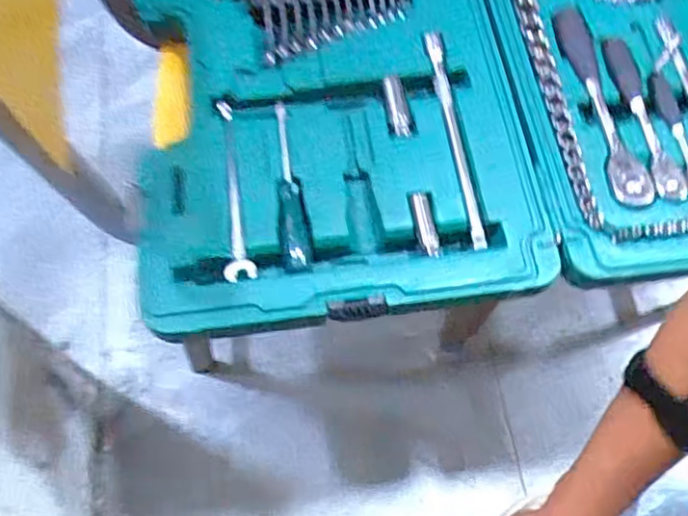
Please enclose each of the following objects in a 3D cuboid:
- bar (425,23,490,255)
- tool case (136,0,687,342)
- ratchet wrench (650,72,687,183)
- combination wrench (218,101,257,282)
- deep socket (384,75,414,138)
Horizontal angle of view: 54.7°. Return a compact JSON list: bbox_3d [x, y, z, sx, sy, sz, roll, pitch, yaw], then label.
[{"bbox_3d":[0.111,-0.127,0.674,0.018,0.013,0.255,-7,65,-1],"label":"bar"},{"bbox_3d":[0.155,-0.222,0.726,0.738,0.063,0.605,-8,67,-3],"label":"tool case"},{"bbox_3d":[0.337,-0.129,0.670,0.023,0.016,0.151,-5,65,0],"label":"ratchet wrench"},{"bbox_3d":[-0.108,-0.069,0.646,0.026,0.015,0.193,-8,66,-2],"label":"combination wrench"},{"bbox_3d":[0.056,-0.157,0.676,0.017,0.014,0.069,-10,66,-2],"label":"deep socket"}]

